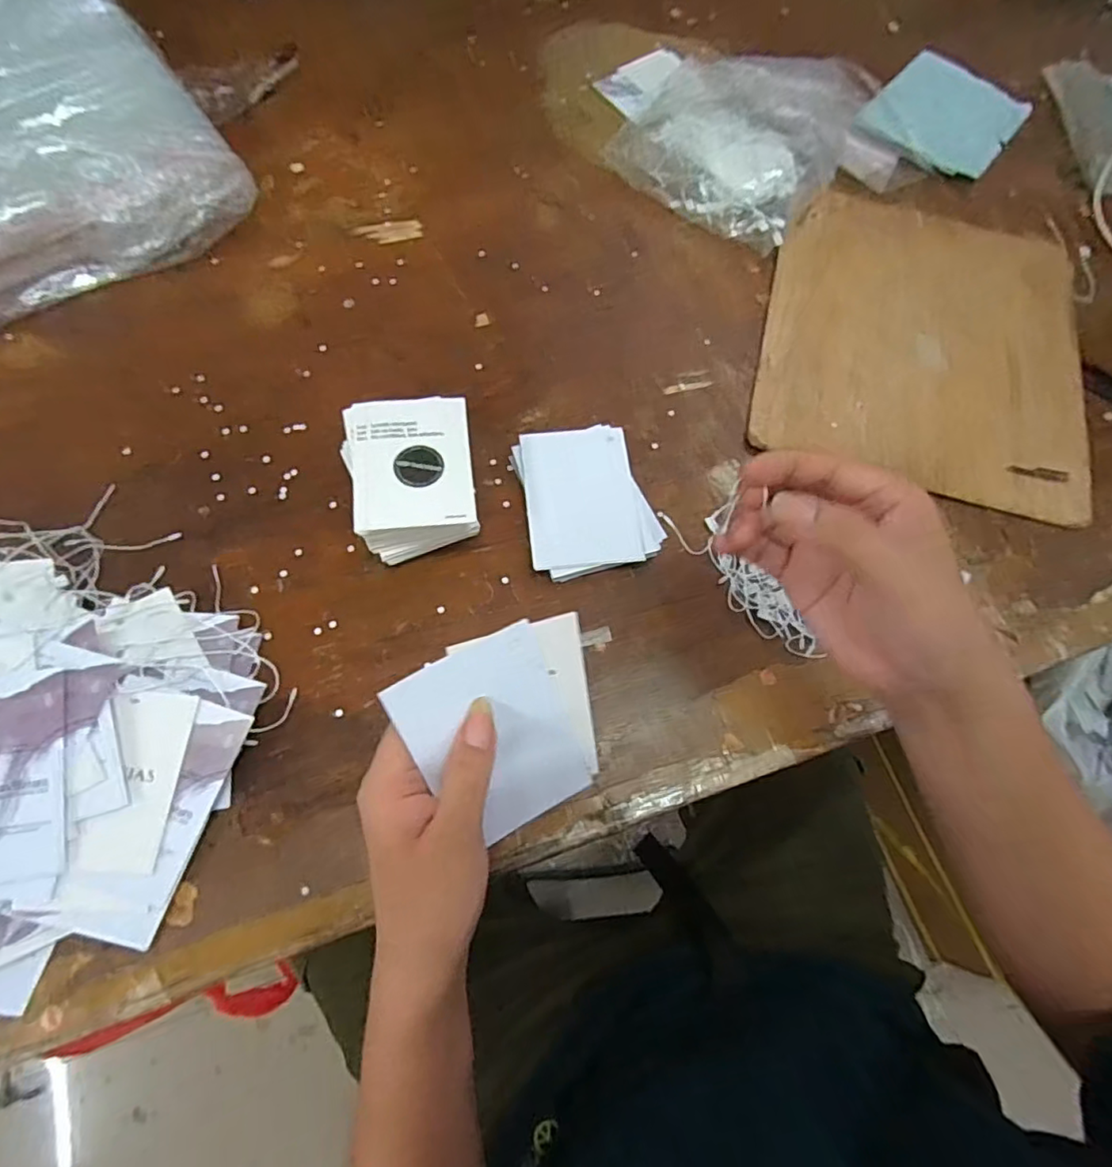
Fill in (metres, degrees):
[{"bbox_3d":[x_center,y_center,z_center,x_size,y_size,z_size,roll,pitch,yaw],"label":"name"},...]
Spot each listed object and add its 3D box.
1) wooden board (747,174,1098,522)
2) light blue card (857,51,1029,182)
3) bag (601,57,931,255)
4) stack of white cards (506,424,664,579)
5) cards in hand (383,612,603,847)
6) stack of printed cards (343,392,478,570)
[{"bbox_3d":[0.293,-0.200,0.473,0.242,0.007,0.284,14,71,3],"label":"wooden board"},{"bbox_3d":[0.364,-0.440,0.561,0.120,0.008,0.153,39,74,11],"label":"light blue card"},{"bbox_3d":[0.188,-0.401,0.526,0.264,0.034,0.202,-32,75,-13],"label":"bag"},{"bbox_3d":[0.020,-0.055,0.402,0.084,0.015,0.103,-13,72,-7],"label":"stack of white cards"},{"bbox_3d":[-0.020,0.069,0.281,0.087,0.008,0.098,-24,113,-14],"label":"cards in hand"},{"bbox_3d":[-0.089,-0.065,0.381,0.074,0.049,0.094,-7,71,-5],"label":"stack of printed cards"}]

